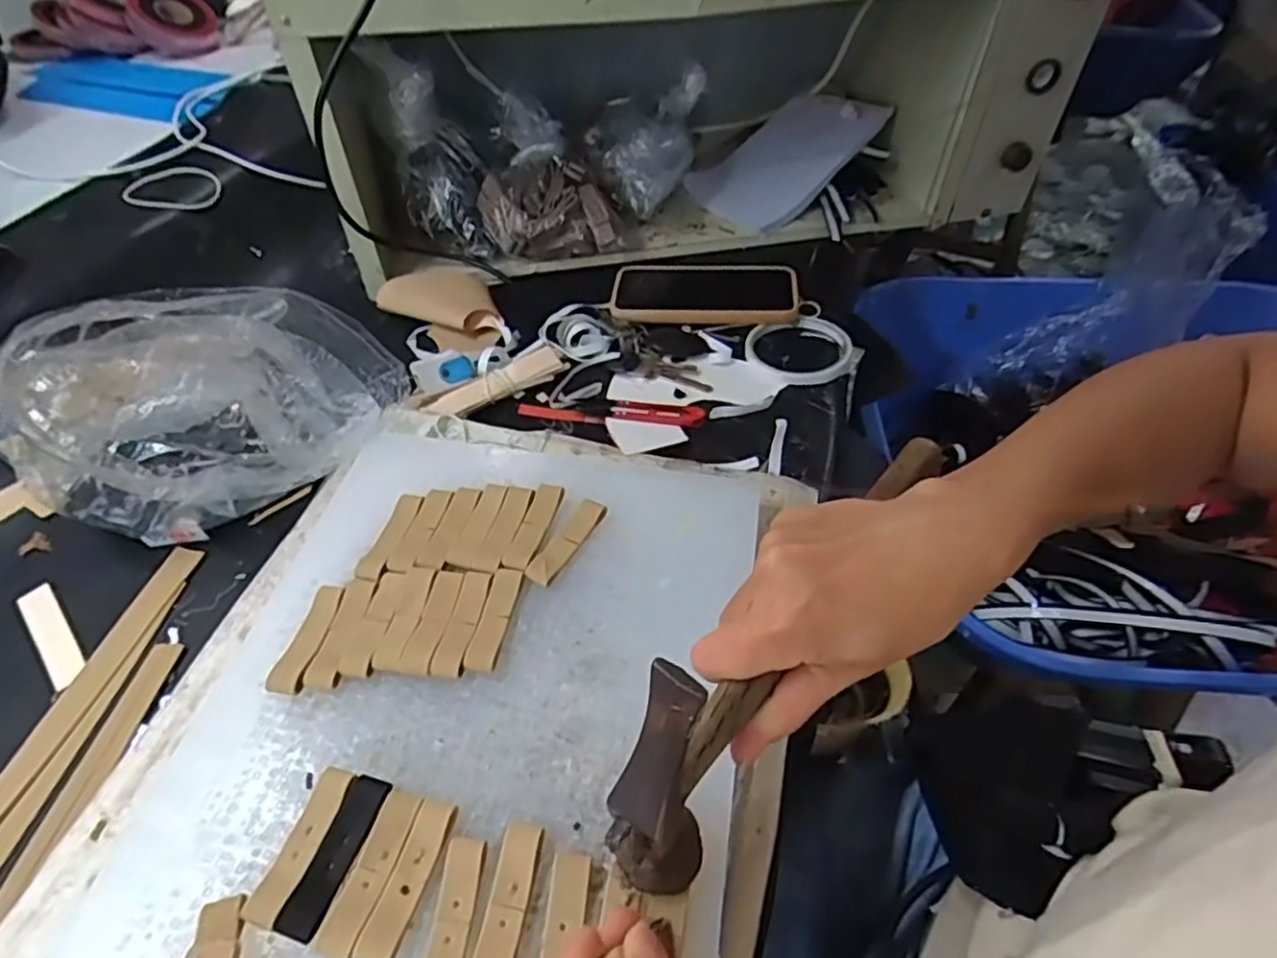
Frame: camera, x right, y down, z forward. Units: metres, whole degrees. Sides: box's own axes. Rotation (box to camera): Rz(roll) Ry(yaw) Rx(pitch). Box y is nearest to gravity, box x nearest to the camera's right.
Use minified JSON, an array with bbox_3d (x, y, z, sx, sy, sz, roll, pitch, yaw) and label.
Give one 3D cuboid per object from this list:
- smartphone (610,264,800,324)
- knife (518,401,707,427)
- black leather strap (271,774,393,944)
[{"bbox_3d":[0.061,-0.172,0.631,0.164,0.018,0.084,5,48,3],"label":"smartphone"},{"bbox_3d":[-0.021,-0.053,0.536,0.142,0.007,0.024,5,48,3],"label":"knife"},{"bbox_3d":[-0.127,0.156,0.292,0.018,0.004,0.062,13,49,10],"label":"black leather strap"}]

